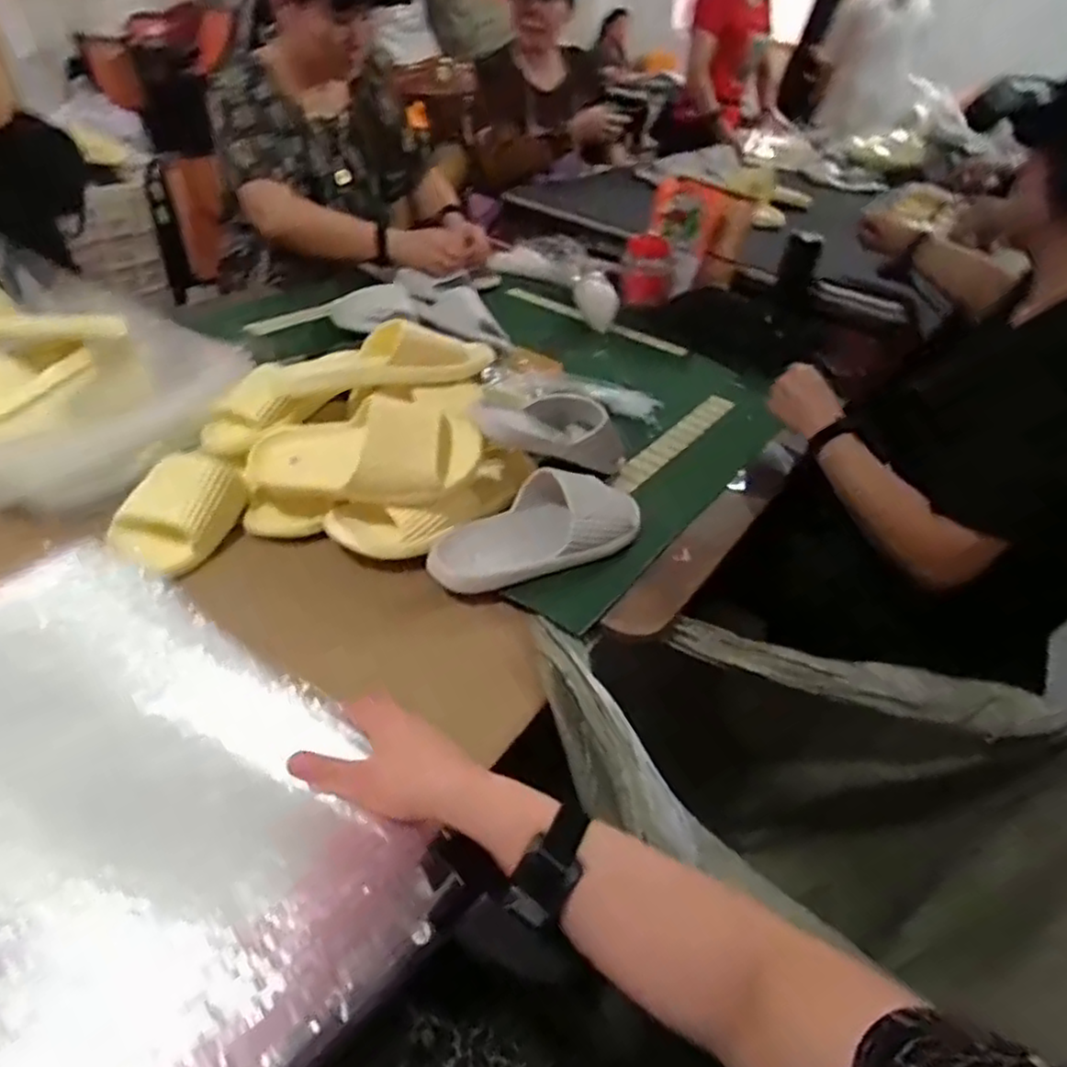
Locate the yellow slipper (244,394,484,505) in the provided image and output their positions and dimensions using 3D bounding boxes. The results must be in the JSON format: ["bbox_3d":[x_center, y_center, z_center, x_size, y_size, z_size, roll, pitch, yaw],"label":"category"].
[{"bbox_3d":[-0.182,-0.096,0.735,0.237,0.091,0.107,-4,38,7],"label":"yellow slipper"}]

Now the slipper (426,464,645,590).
[{"bbox_3d":[0.005,-0.013,0.760,0.253,0.083,0.090,-14,43,-24],"label":"slipper"}]

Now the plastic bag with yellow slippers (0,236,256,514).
[{"bbox_3d":[-0.575,-0.198,0.808,0.387,0.127,0.335,26,42,22],"label":"plastic bag with yellow slippers"}]

